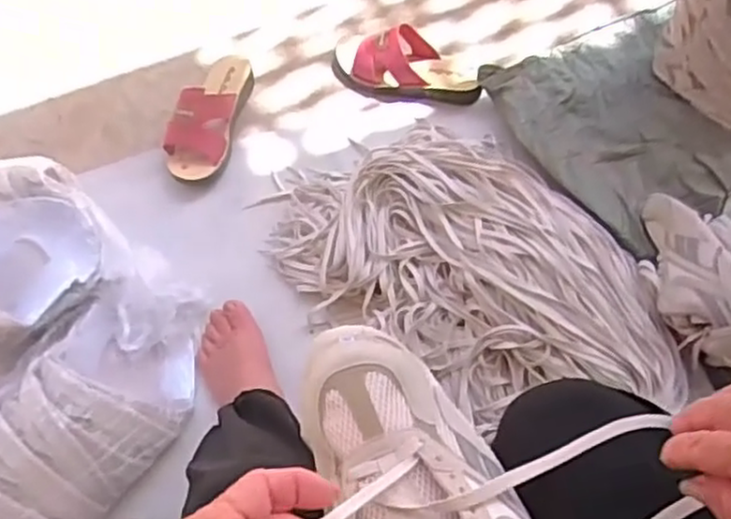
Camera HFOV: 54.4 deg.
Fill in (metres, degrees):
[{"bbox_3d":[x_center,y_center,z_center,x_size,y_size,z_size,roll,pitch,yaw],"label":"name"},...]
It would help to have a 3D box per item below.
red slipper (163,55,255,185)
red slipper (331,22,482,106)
[{"bbox_3d":[-0.228,-0.214,1.035,0.089,0.070,0.227,7,65,7],"label":"red slipper"},{"bbox_3d":[0.059,-0.288,1.058,0.225,0.082,0.090,10,65,8],"label":"red slipper"}]

